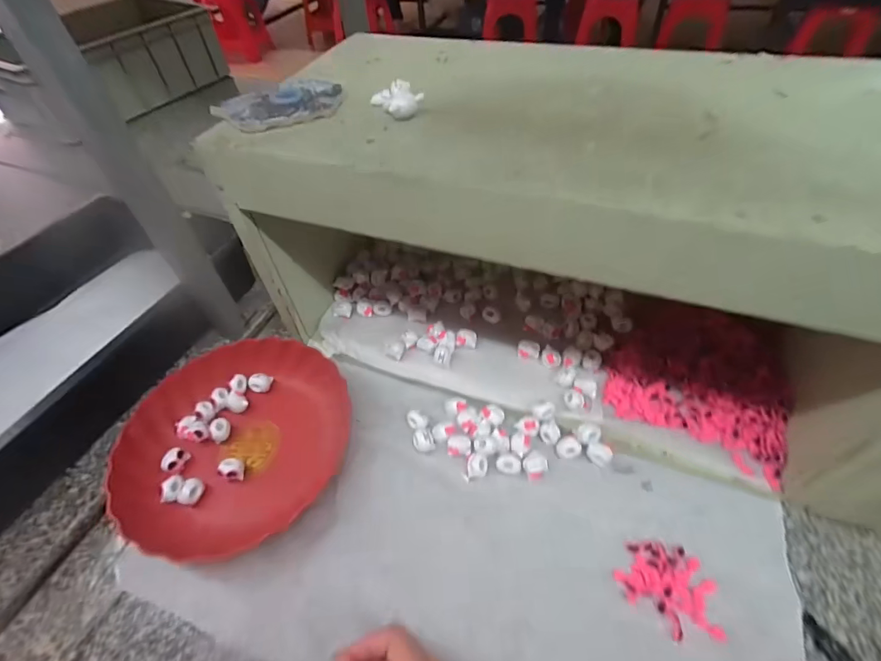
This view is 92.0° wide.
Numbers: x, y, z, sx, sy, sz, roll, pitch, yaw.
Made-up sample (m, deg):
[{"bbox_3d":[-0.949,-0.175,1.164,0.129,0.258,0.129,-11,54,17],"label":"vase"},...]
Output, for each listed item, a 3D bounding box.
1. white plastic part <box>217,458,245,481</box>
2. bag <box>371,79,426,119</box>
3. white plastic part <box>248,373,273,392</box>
[{"bbox_3d":[-0.224,0.152,0.462,0.022,0.027,0.022,25,55,22],"label":"white plastic part"},{"bbox_3d":[-0.037,-0.199,0.367,0.034,0.015,0.052,-19,51,-14],"label":"bag"},{"bbox_3d":[-0.225,0.065,0.532,0.025,0.015,0.021,2,49,4],"label":"white plastic part"}]

